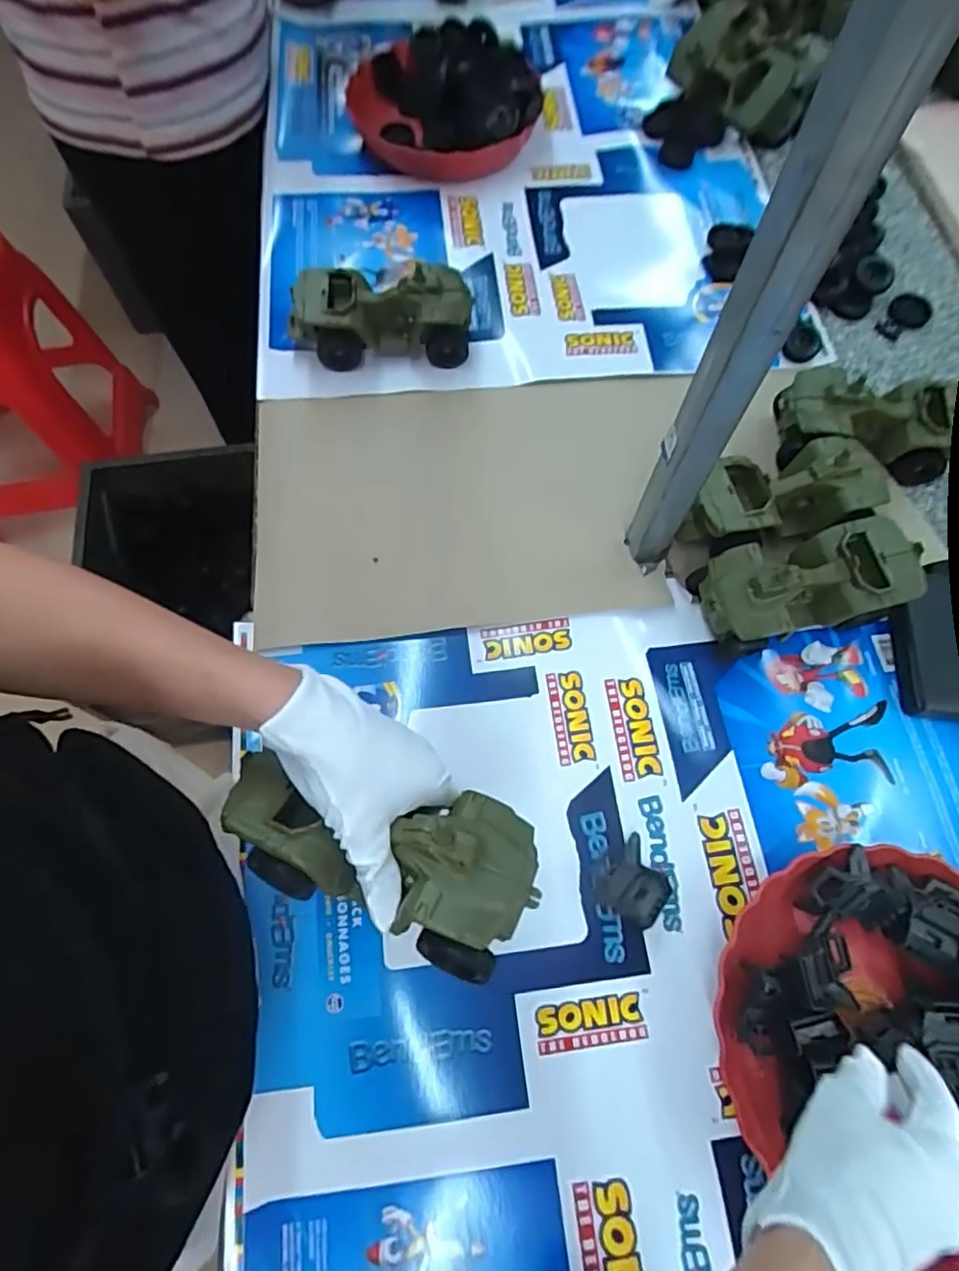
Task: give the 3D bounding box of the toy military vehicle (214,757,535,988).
[{"bbox_3d":[-0.054,0.120,0.364,0.190,0.062,0.092,18,70,14],"label":"toy military vehicle"}]

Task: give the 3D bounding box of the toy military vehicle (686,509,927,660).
[{"bbox_3d":[0.273,-0.043,0.553,0.179,0.078,0.090,-14,69,-6],"label":"toy military vehicle"}]

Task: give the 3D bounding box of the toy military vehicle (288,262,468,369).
[{"bbox_3d":[-0.104,-0.329,0.665,0.188,0.078,0.070,-5,68,-3],"label":"toy military vehicle"}]

